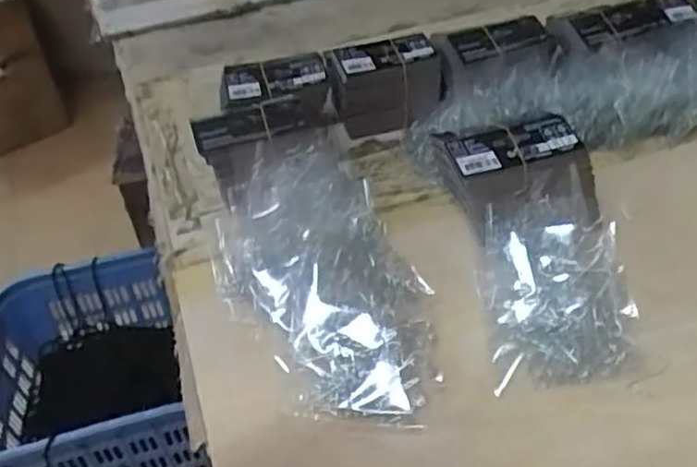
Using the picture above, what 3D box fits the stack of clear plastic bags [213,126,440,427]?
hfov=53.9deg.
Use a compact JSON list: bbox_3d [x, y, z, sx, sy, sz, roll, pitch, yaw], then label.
[{"bbox_3d":[-0.023,0.023,0.500,0.137,0.057,0.262,-15,38,-10],"label":"stack of clear plastic bags"}]

